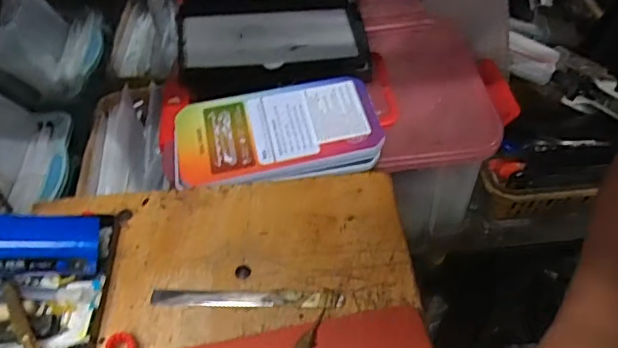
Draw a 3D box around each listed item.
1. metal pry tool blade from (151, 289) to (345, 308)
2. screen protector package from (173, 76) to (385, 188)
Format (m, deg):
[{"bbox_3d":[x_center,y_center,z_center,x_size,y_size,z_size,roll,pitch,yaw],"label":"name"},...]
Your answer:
[{"bbox_3d":[-0.042,0.082,0.370,0.126,0.004,0.013,0,47,2],"label":"metal pry tool blade"},{"bbox_3d":[-0.029,-0.039,0.495,0.179,0.026,0.099,-9,47,-6],"label":"screen protector package"}]

